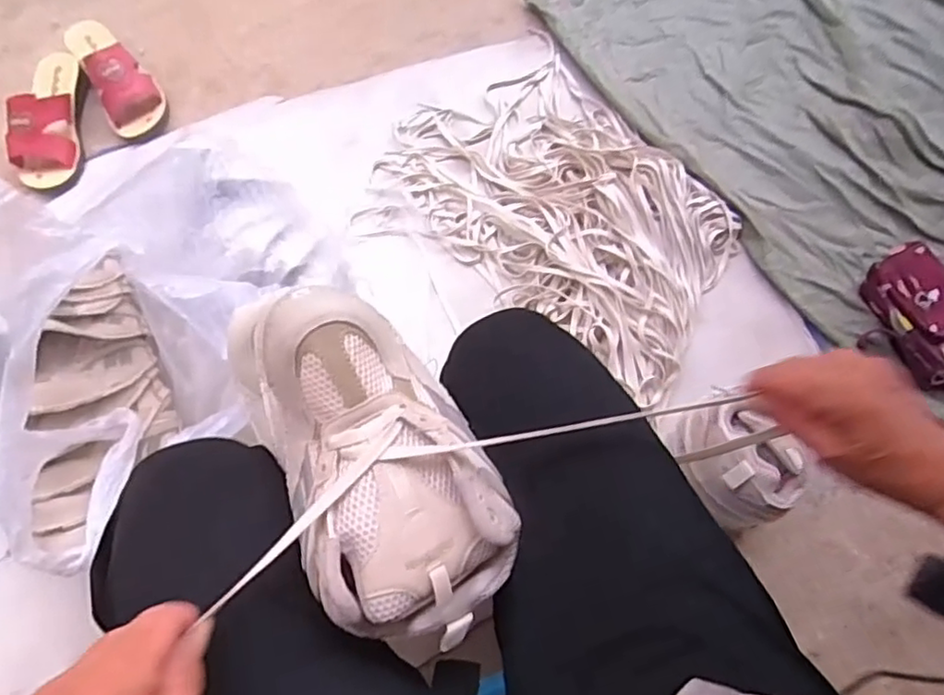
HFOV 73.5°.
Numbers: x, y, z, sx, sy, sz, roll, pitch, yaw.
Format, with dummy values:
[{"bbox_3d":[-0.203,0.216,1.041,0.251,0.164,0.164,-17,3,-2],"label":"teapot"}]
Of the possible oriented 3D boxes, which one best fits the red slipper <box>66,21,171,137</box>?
[{"bbox_3d":[-0.528,-0.408,0.936,0.085,0.068,0.212,-30,73,-12],"label":"red slipper"}]

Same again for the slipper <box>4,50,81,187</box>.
[{"bbox_3d":[-0.607,-0.332,0.910,0.084,0.068,0.216,-3,69,-3],"label":"slipper"}]

